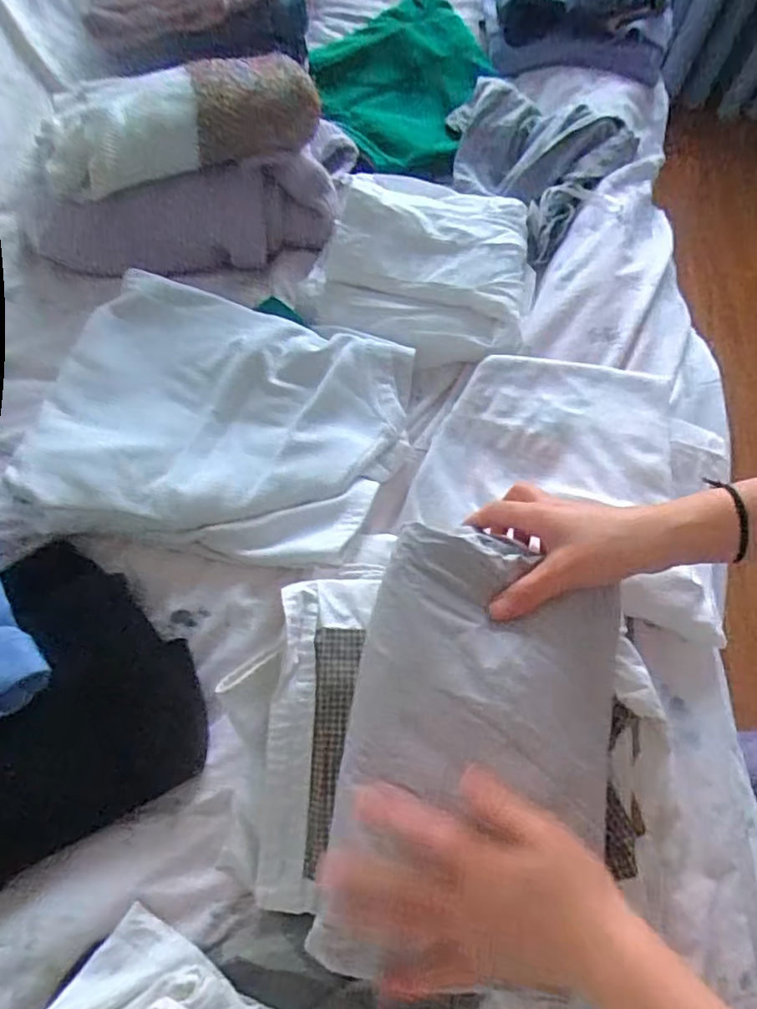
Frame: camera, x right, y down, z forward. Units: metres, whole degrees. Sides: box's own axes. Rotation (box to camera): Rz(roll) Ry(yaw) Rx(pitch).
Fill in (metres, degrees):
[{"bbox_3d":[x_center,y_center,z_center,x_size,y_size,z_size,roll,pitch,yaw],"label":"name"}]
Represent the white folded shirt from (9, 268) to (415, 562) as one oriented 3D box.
[{"bbox_3d":[-0.134,-0.085,0.527,0.302,0.026,0.245,11,63,2],"label":"white folded shirt"}]

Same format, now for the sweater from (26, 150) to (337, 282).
[{"bbox_3d":[-0.210,-0.299,0.670,0.326,0.137,0.075,-16,33,-7],"label":"sweater"}]

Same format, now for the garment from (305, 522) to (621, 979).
[{"bbox_3d":[0.062,0.141,0.372,0.157,0.039,0.247,11,67,5],"label":"garment"}]

